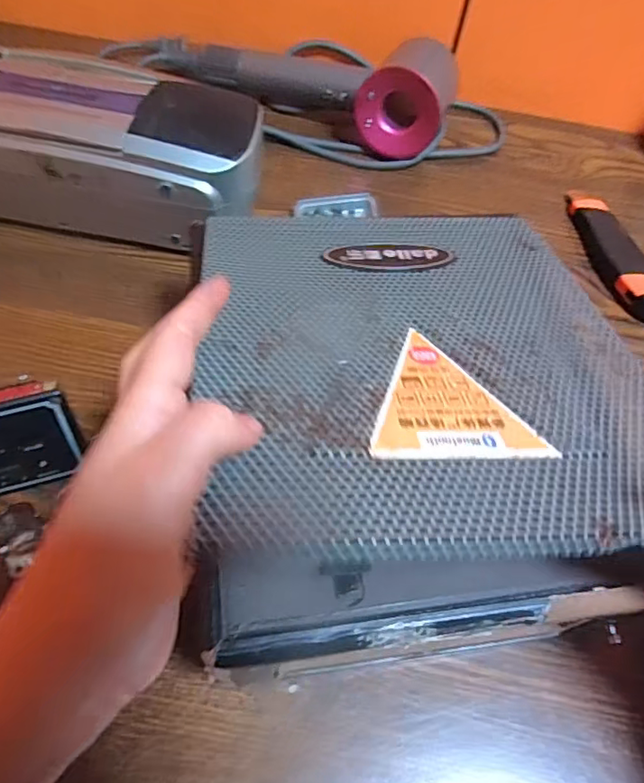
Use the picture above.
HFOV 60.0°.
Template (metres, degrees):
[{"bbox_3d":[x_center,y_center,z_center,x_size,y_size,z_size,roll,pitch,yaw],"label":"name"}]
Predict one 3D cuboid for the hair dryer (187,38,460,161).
[{"bbox_3d":[0.000,-0.300,0.539,0.249,0.089,0.096,17,57,5],"label":"hair dryer"}]

